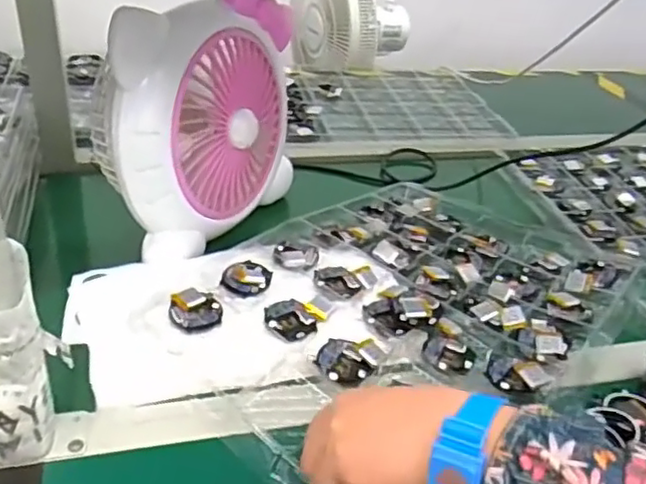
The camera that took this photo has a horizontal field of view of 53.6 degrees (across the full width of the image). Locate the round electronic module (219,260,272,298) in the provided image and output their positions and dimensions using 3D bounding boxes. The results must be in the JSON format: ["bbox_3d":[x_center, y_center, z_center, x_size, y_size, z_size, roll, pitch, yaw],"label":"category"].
[{"bbox_3d":[-0.067,0.029,0.573,0.042,0.010,0.046,3,35,-2],"label":"round electronic module"}]

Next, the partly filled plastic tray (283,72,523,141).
[{"bbox_3d":[0.100,-0.231,1.056,0.351,0.015,0.304,-4,36,-12],"label":"partly filled plastic tray"}]

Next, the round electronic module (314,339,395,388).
[{"bbox_3d":[0.023,0.095,0.522,0.046,0.011,0.052,26,41,28],"label":"round electronic module"}]

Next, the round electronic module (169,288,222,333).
[{"bbox_3d":[-0.106,0.055,0.532,0.041,0.009,0.044,3,35,-2],"label":"round electronic module"}]

